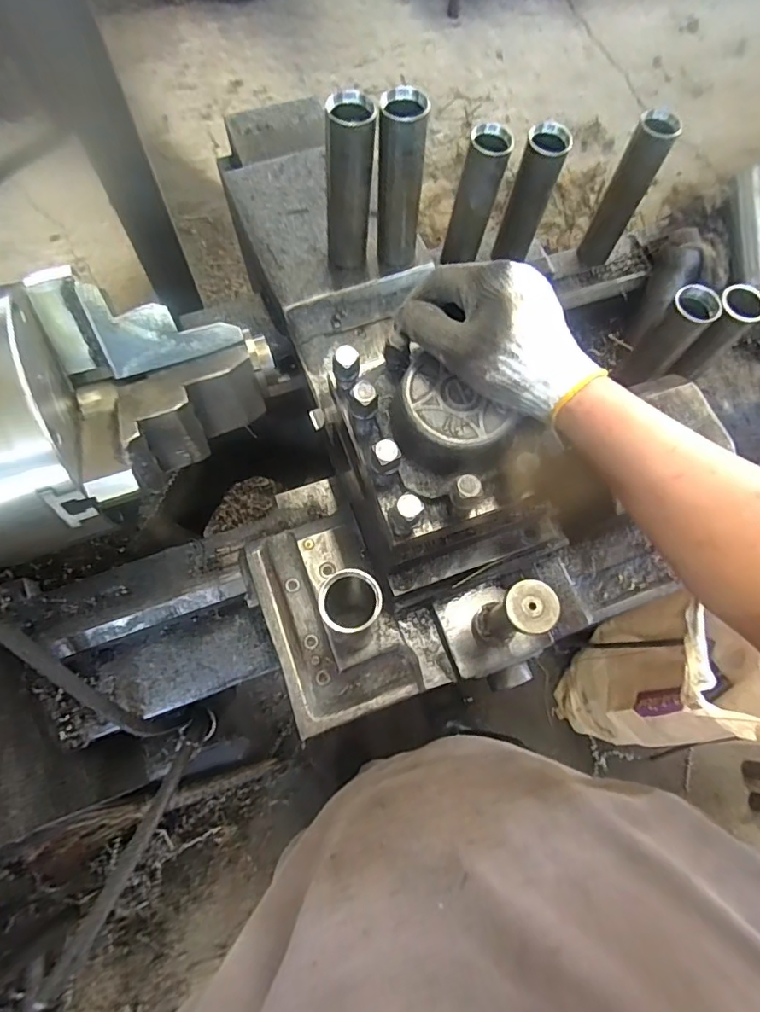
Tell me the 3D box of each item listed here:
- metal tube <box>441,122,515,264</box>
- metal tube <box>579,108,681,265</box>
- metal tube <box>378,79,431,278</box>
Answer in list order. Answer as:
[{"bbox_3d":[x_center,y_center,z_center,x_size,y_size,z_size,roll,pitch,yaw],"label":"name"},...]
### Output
[{"bbox_3d":[0.106,-0.345,0.597,0.048,0.134,0.044,17,71,3],"label":"metal tube"},{"bbox_3d":[0.299,-0.383,0.654,0.045,0.177,0.038,26,72,7],"label":"metal tube"},{"bbox_3d":[0.018,-0.321,0.544,0.045,0.170,0.046,-16,72,-8],"label":"metal tube"}]

